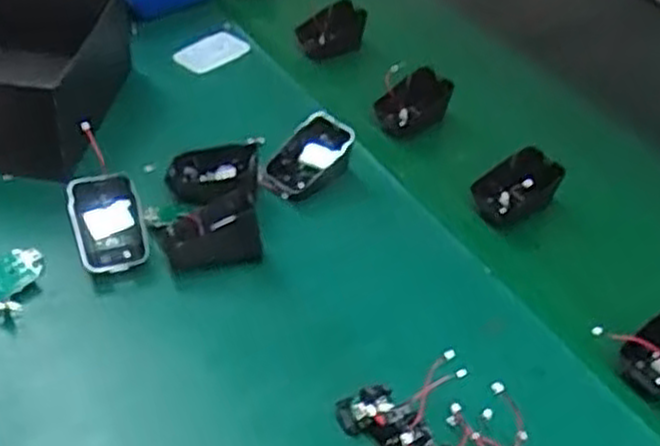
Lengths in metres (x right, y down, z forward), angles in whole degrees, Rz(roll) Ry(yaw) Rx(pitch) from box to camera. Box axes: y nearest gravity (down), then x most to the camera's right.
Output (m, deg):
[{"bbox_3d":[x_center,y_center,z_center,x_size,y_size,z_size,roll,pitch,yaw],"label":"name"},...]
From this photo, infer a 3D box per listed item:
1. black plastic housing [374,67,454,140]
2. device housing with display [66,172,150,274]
[{"bbox_3d":[0.078,-0.106,0.717,0.041,0.030,0.077,30,49,26],"label":"black plastic housing"},{"bbox_3d":[-0.154,0.000,0.558,0.047,0.013,0.066,-13,88,-23],"label":"device housing with display"}]

